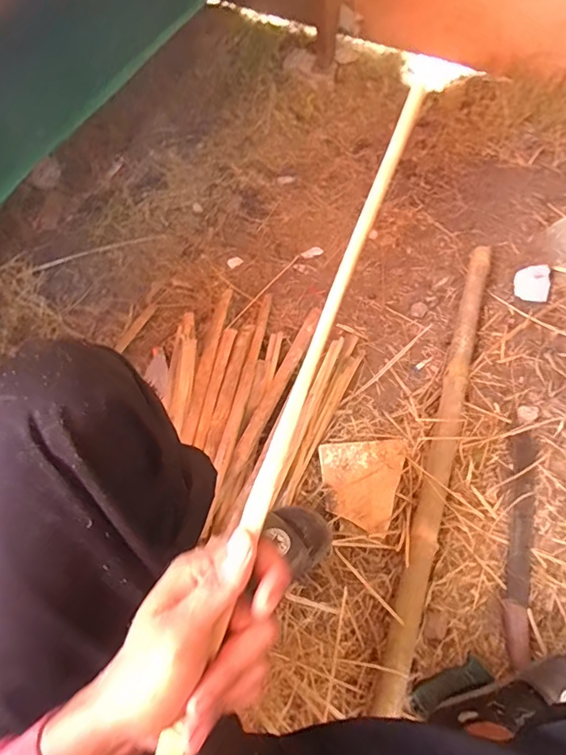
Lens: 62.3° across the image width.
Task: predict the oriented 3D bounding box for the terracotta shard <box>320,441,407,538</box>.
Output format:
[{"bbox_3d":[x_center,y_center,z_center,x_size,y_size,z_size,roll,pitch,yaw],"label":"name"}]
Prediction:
[{"bbox_3d":[0.138,0.180,0.767,0.136,0.024,0.151,-4,62,0],"label":"terracotta shard"}]

